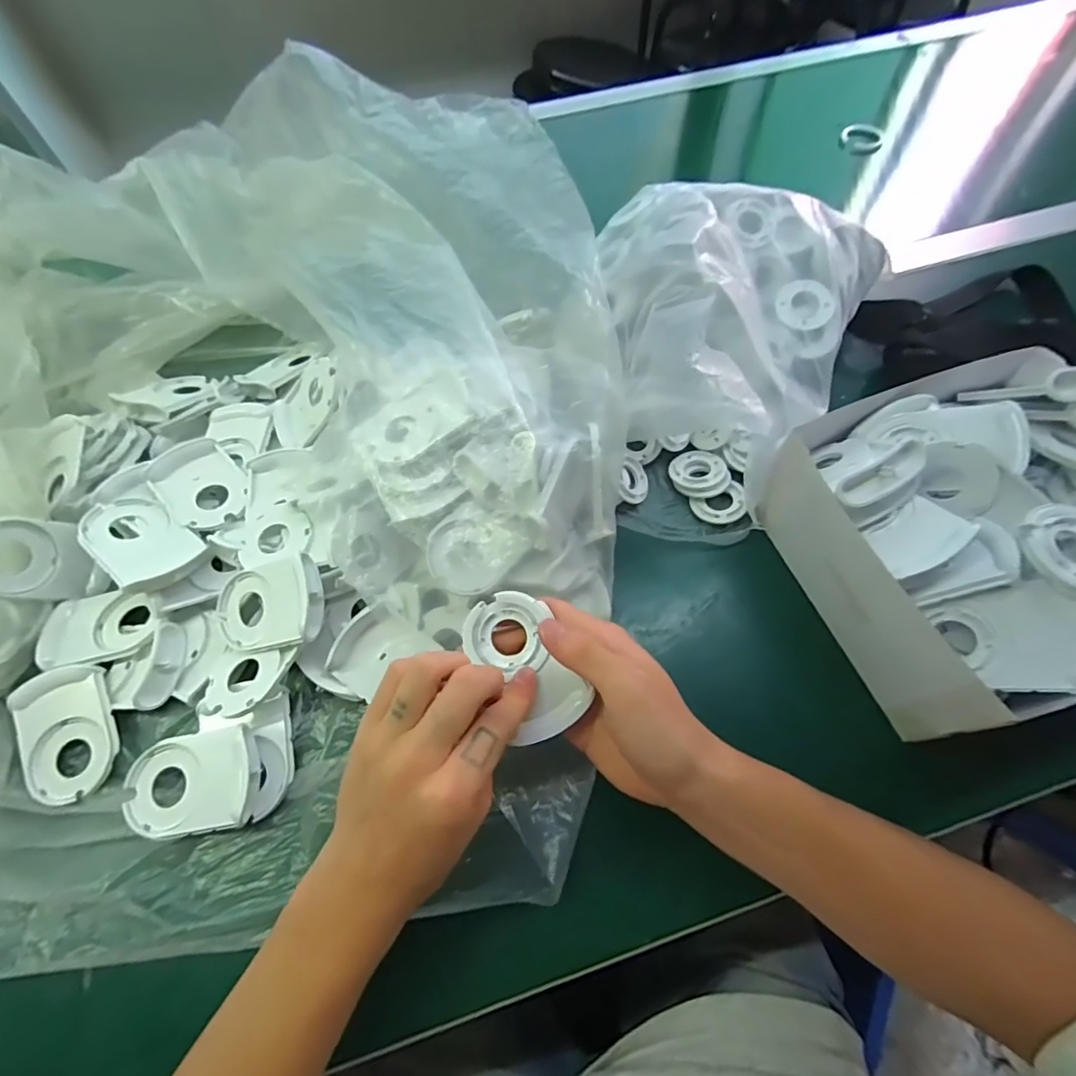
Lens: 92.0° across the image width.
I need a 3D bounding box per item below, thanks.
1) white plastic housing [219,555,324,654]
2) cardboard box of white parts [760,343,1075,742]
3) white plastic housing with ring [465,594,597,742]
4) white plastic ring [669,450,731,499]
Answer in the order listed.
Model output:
[{"bbox_3d":[-0.181,0.046,0.350,0.085,0.019,0.057,-15,79,25],"label":"white plastic housing"},{"bbox_3d":[0.291,-0.011,0.338,0.211,0.114,0.214,-19,63,-7],"label":"cardboard box of white parts"},{"bbox_3d":[-0.008,0.071,0.296,0.049,0.016,0.082,-33,80,-14],"label":"white plastic housing with ring"},{"bbox_3d":[0.129,-0.054,0.418,0.041,0.014,0.045,-1,62,2],"label":"white plastic ring"}]

